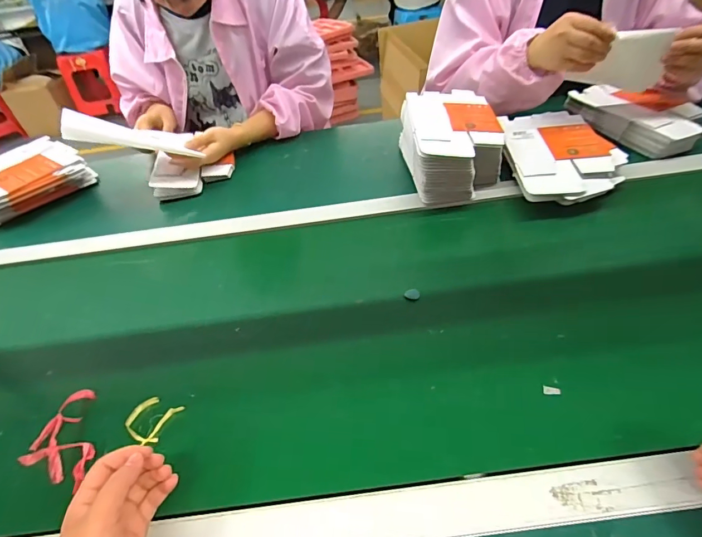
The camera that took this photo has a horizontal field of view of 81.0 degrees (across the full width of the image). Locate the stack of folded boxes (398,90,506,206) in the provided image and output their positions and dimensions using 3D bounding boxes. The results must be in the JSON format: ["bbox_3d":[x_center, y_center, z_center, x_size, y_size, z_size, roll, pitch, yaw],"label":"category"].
[{"bbox_3d":[0.175,-0.210,0.702,0.152,0.101,0.214,-7,44,0],"label":"stack of folded boxes"}]

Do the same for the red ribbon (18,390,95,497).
[{"bbox_3d":[-0.286,0.169,0.425,0.069,0.018,0.087,8,46,15],"label":"red ribbon"}]

